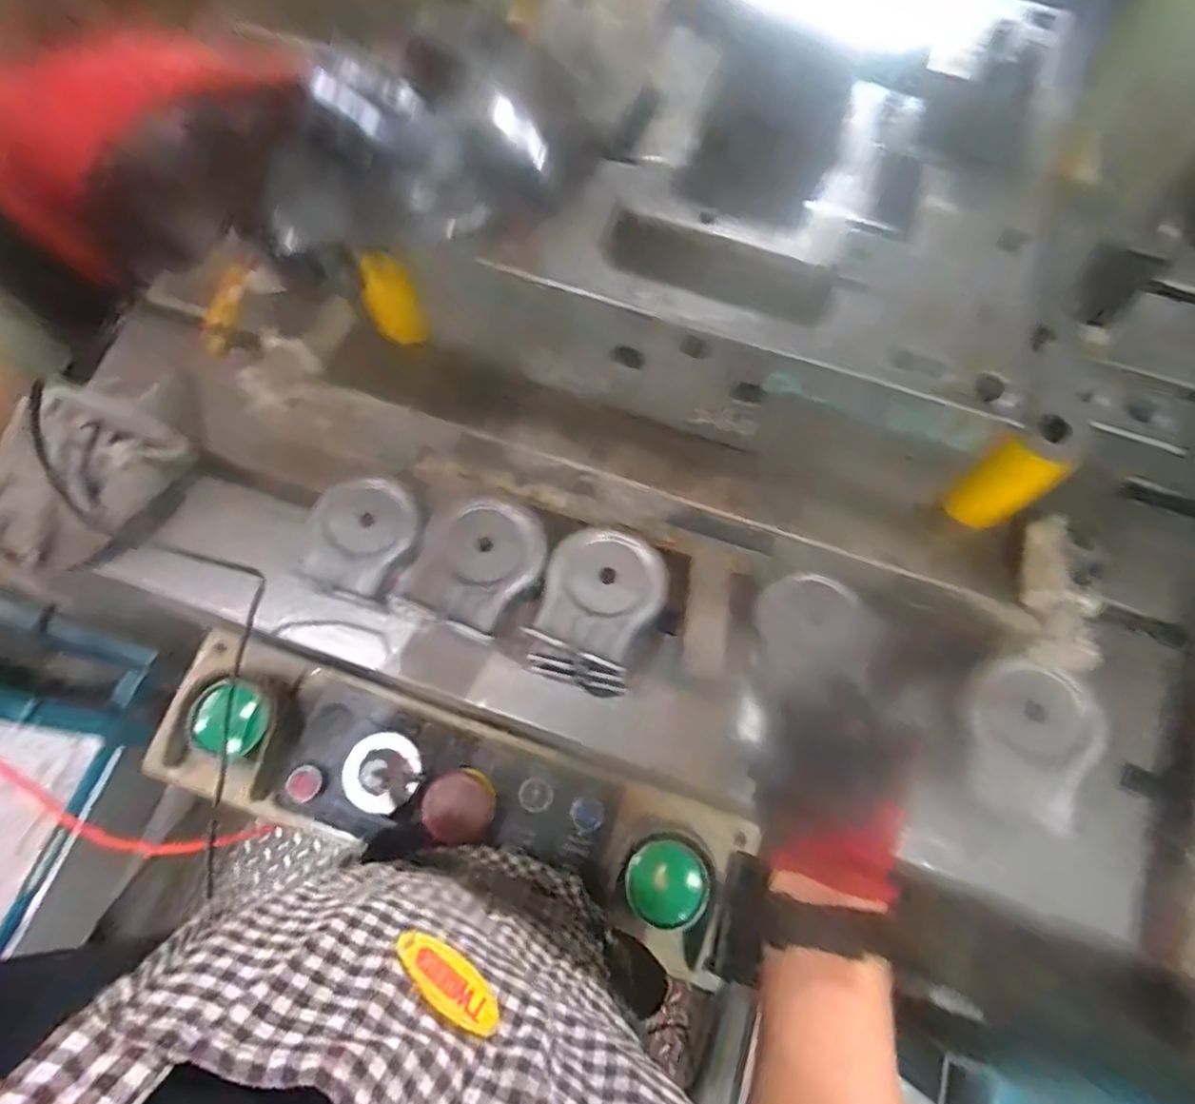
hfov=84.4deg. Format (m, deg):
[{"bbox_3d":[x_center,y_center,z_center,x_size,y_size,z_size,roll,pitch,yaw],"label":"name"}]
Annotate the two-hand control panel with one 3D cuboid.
[{"bbox_3d":[-0.136,0.218,0.595,0.530,0.069,0.137,19,68,5],"label":"two-hand control panel"}]

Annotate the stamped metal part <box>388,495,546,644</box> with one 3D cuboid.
[{"bbox_3d":[-0.102,0.009,0.538,0.098,0.031,0.106,22,69,6],"label":"stamped metal part"}]

